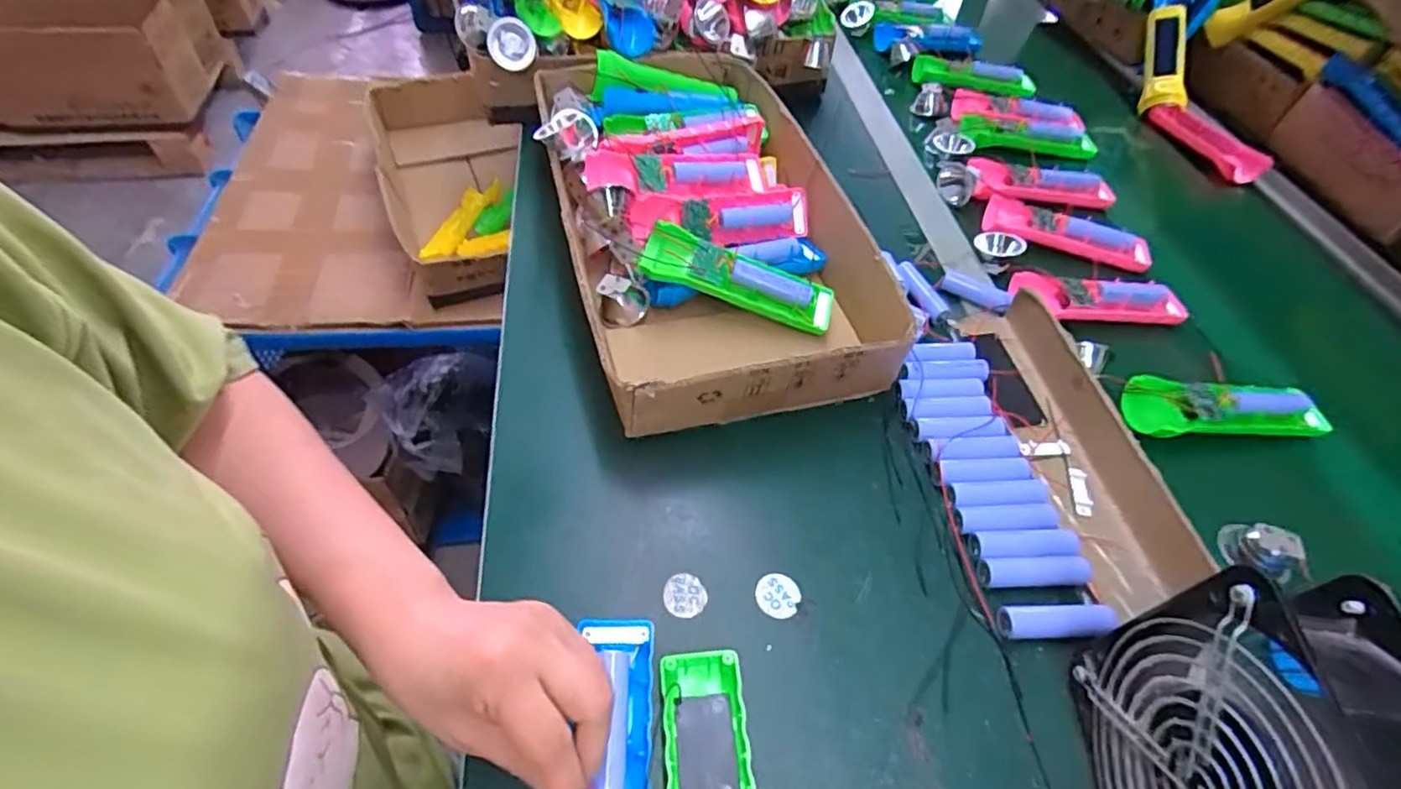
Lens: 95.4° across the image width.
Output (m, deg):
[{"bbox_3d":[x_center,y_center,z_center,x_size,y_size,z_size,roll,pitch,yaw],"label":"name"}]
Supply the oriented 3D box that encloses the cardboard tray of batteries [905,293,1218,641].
[{"bbox_3d":[0.230,0.030,0.450,0.145,0.039,0.263,-5,50,-8],"label":"cardboard tray of batteries"}]

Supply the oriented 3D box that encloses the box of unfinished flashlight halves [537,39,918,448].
[{"bbox_3d":[-0.006,-0.161,0.559,0.231,0.083,0.424,-12,52,-14],"label":"box of unfinished flashlight halves"}]

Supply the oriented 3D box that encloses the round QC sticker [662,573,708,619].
[{"bbox_3d":[-0.009,0.122,0.386,0.025,0.004,0.026,2,50,-2],"label":"round QC sticker"}]

